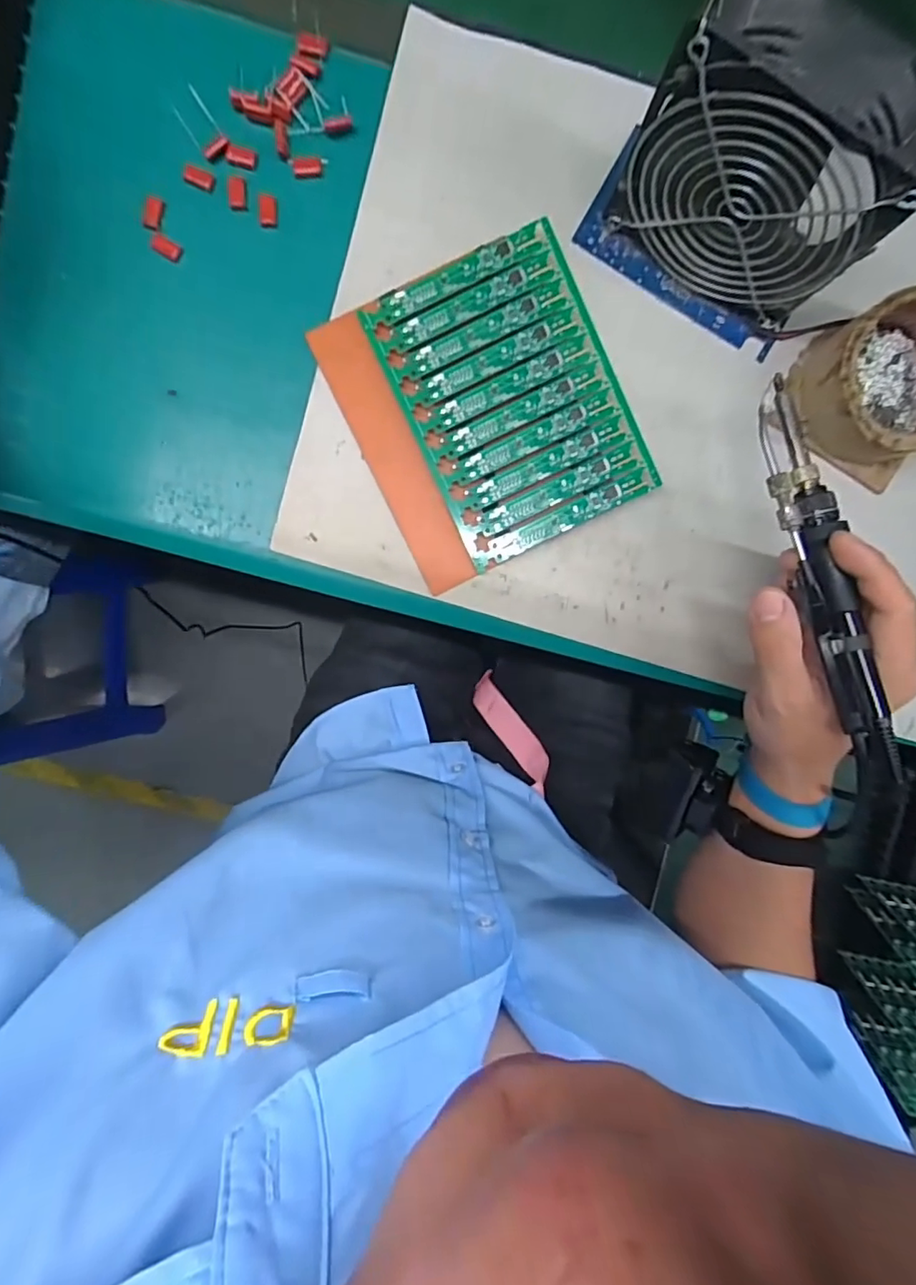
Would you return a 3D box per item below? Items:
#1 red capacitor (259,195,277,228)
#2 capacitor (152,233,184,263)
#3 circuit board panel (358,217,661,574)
[{"bbox_3d":[-0.110,-0.250,0.323,0.010,0.004,0.016,5,94,0],"label":"red capacitor"},{"bbox_3d":[-0.169,-0.229,0.323,0.017,0.004,0.009,30,94,-2],"label":"capacitor"},{"bbox_3d":[0.032,-0.144,0.331,0.118,0.012,0.164,-25,94,2],"label":"circuit board panel"}]

